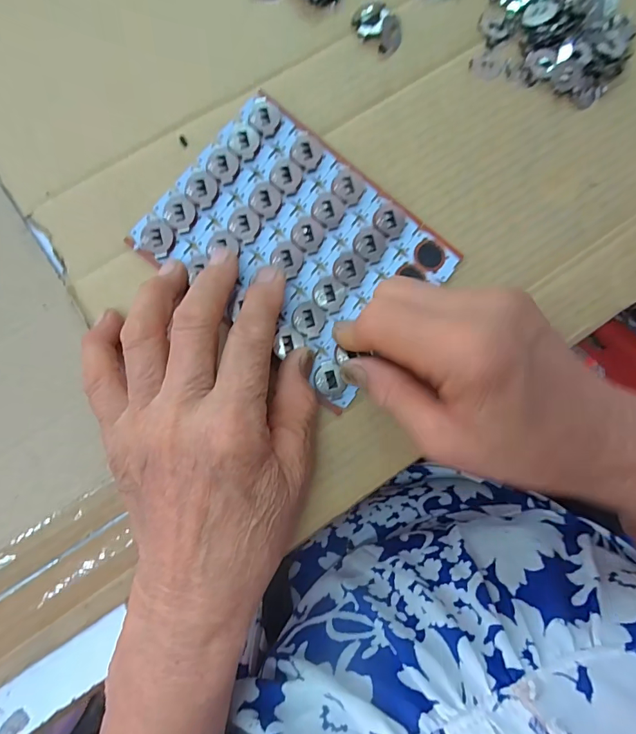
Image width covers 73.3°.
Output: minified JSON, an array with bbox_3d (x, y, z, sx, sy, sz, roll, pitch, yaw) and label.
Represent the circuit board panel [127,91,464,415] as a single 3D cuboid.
[{"bbox_3d":[-0.009,-0.067,0.236,0.144,0.006,0.112,39,83,0],"label":"circuit board panel"}]

